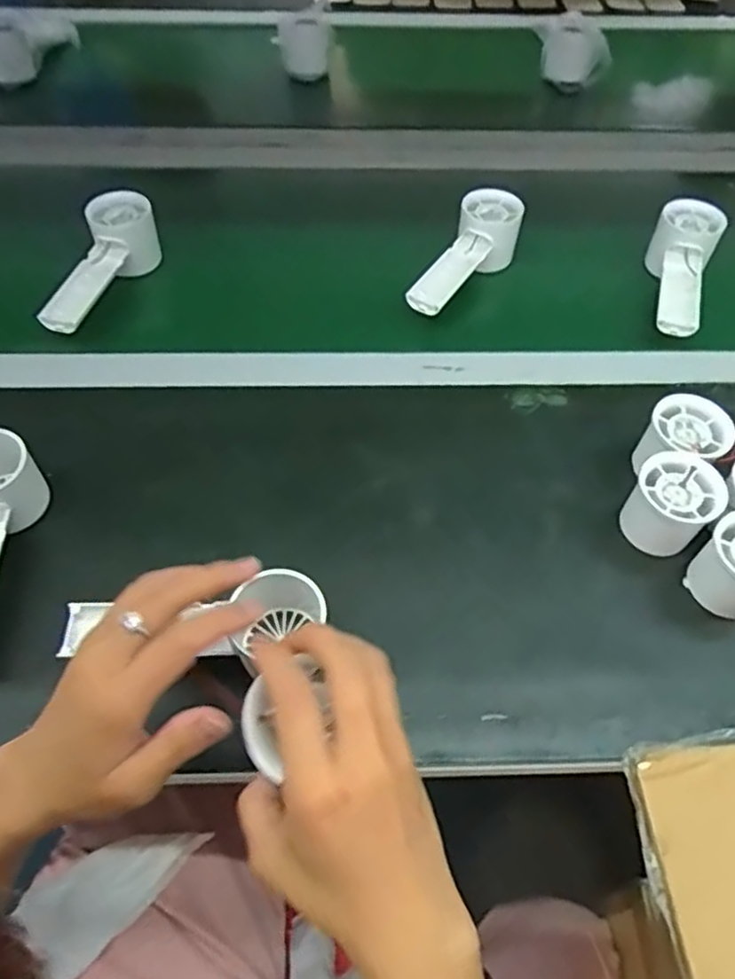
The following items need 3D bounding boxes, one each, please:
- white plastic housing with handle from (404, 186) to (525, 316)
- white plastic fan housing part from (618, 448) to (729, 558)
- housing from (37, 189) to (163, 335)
[{"bbox_3d":[0.090,-0.208,0.622,0.055,0.052,0.153,24,59,19],"label":"white plastic housing with handle"},{"bbox_3d":[0.211,0.009,0.474,0.053,0.047,0.058,-1,54,2],"label":"white plastic fan housing part"},{"bbox_3d":[-0.232,-0.192,0.593,0.053,0.050,0.152,15,58,11],"label":"housing"}]

